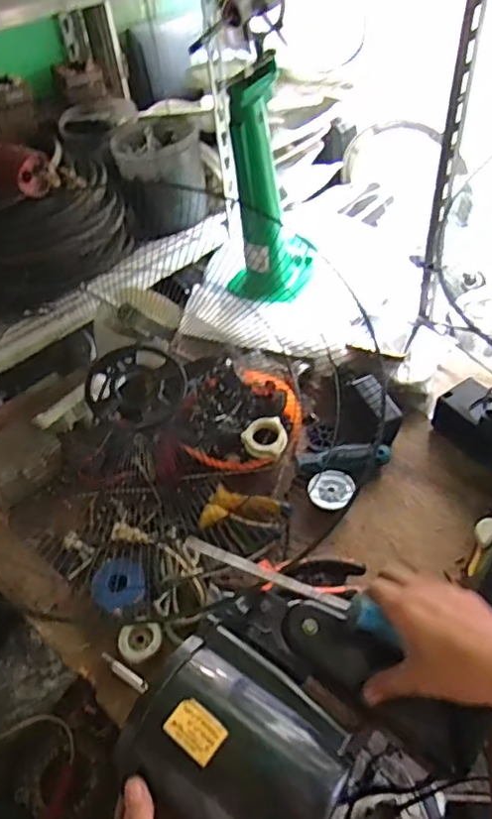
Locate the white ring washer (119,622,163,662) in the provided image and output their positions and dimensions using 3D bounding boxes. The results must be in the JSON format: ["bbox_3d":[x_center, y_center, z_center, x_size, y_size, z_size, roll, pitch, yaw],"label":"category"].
[{"bbox_3d":[-0.101,0.222,0.564,0.035,0.016,0.040,22,52,25],"label":"white ring washer"}]

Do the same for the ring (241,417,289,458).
[{"bbox_3d":[0.022,0.032,0.684,0.052,0.019,0.045,0,46,6],"label":"ring"}]

